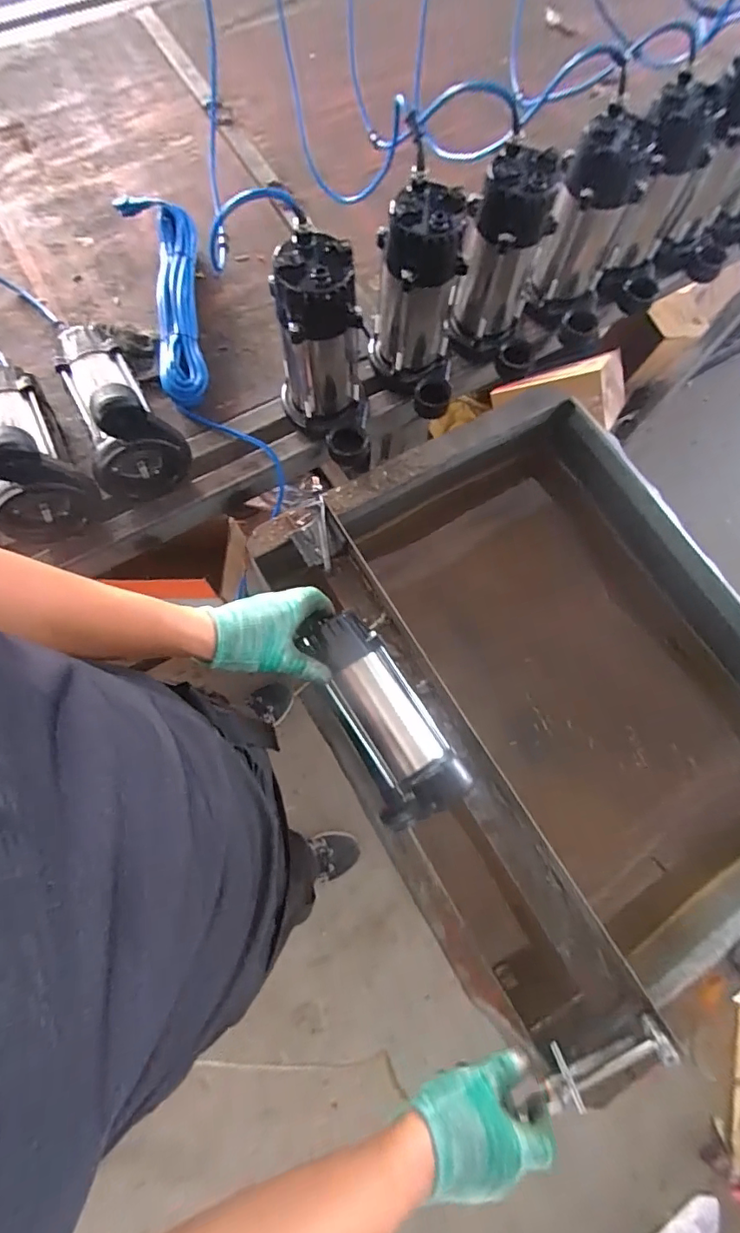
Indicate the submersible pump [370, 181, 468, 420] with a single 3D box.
[{"bbox_3d":[0.064,-0.394,0.653,0.114,0.225,0.138,1,73,-2],"label":"submersible pump"}]

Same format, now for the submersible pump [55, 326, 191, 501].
[{"bbox_3d":[-0.353,-0.282,0.651,0.116,0.170,0.229,-34,77,-11],"label":"submersible pump"}]

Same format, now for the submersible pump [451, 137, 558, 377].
[{"bbox_3d":[0.190,-0.466,0.678,0.132,0.228,0.115,11,73,1],"label":"submersible pump"}]

